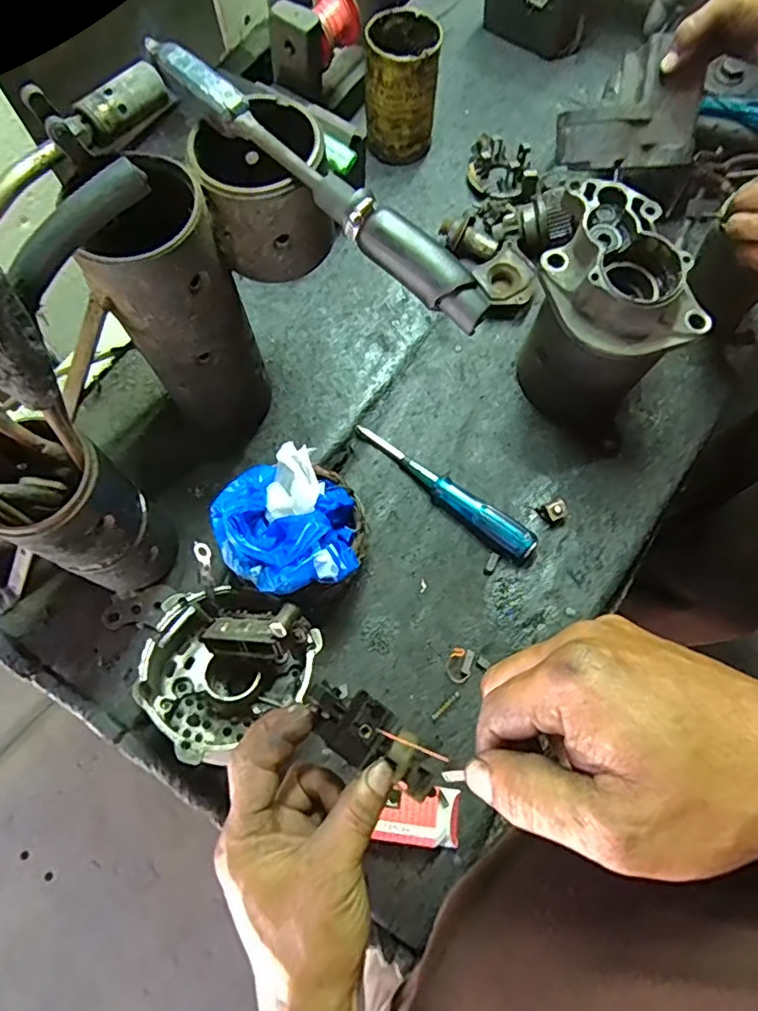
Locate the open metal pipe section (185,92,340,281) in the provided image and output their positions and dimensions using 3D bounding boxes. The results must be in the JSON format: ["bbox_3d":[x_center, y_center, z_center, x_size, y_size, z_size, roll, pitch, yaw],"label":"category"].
[{"bbox_3d":[-0.078,-0.217,0.398,0.083,0.087,0.084,-18,72,-5],"label":"open metal pipe section"}]

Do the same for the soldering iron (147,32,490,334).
[{"bbox_3d":[-0.040,-0.200,0.347,0.271,0.032,0.027,42,77,13],"label":"soldering iron"}]

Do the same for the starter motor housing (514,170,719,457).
[{"bbox_3d":[0.195,-0.155,0.503,0.130,0.166,0.133,16,73,6],"label":"starter motor housing"}]

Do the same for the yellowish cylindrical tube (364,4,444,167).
[{"bbox_3d":[0.023,-0.445,0.616,0.074,0.115,0.077,0,72,1],"label":"yellowish cylindrical tube"}]

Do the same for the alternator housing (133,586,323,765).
[{"bbox_3d":[-0.117,0.122,0.440,0.113,0.088,0.118,0,72,1],"label":"alternator housing"}]

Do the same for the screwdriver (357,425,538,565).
[{"bbox_3d":[0.063,-0.016,0.534,0.191,0.026,0.028,40,77,13],"label":"screwdriver"}]

